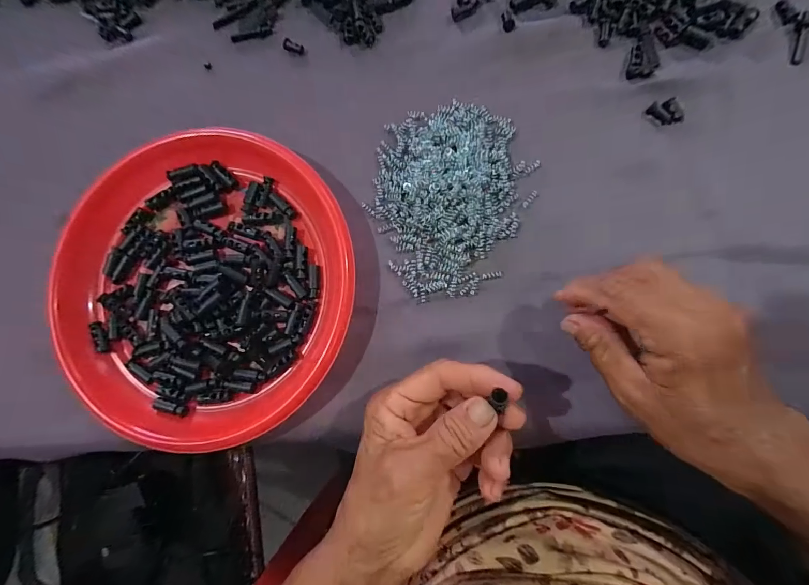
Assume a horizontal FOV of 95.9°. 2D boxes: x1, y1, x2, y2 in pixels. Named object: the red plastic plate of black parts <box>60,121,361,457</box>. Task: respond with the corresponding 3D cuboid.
[{"bbox_3d":[-0.151,-0.007,0.273,0.220,0.025,0.220,-1,84,6],"label":"red plastic plate of black parts"}]

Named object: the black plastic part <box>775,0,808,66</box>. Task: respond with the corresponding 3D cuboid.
[{"bbox_3d":[0.275,-0.185,0.255,0.013,0.007,0.048,-9,82,5],"label":"black plastic part"}]

